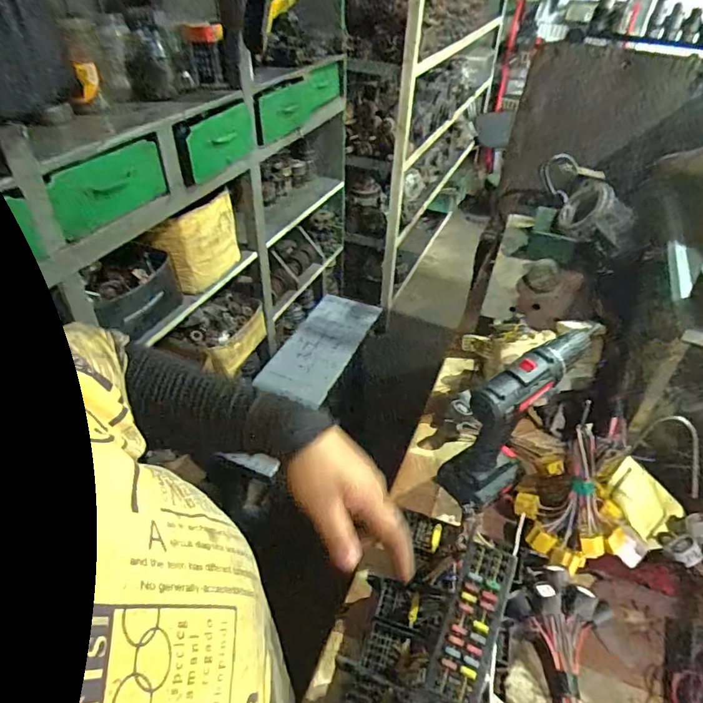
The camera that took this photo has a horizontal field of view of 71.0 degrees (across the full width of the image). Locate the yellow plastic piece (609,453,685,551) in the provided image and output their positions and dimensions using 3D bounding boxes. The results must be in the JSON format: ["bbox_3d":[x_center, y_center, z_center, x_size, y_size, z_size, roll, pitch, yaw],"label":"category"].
[{"bbox_3d":[0.363,0.184,0.611,0.075,0.016,0.101,-41,92,-22],"label":"yellow plastic piece"}]

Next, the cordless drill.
[{"bbox_3d":[0.207,0.083,0.645,0.081,0.209,0.176,33,49,30],"label":"cordless drill"}]

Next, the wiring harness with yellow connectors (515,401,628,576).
[{"bbox_3d":[0.262,0.164,0.561,0.118,0.133,0.113,-29,50,-32],"label":"wiring harness with yellow connectors"}]

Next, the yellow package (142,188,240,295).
[{"bbox_3d":[-0.381,-0.286,1.271,0.089,0.186,0.274,22,44,20],"label":"yellow package"}]

